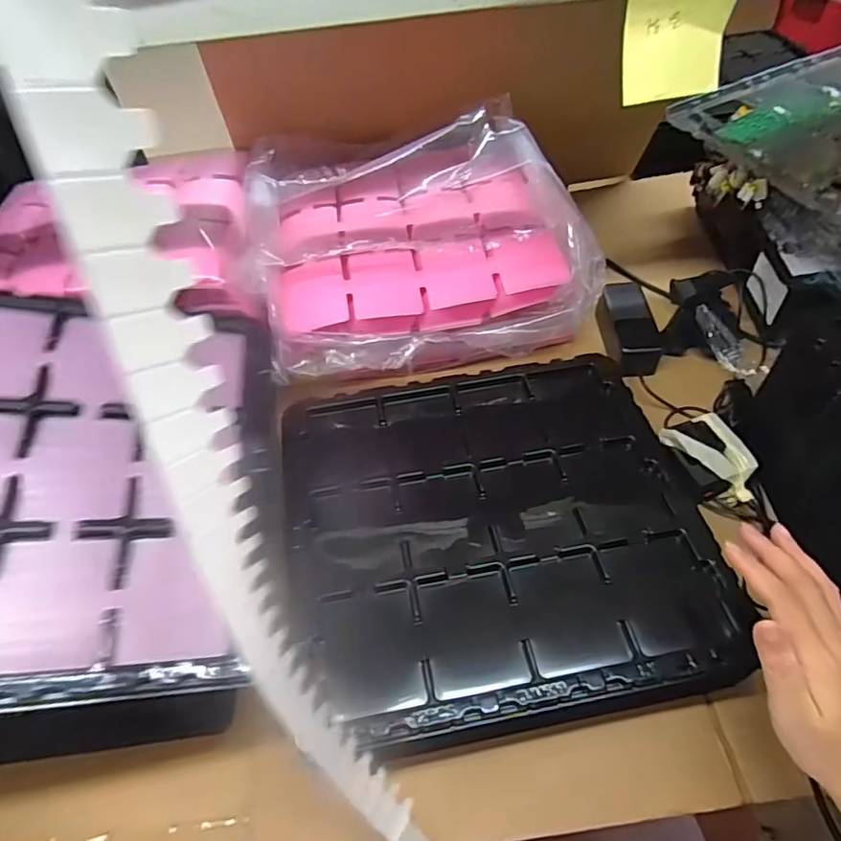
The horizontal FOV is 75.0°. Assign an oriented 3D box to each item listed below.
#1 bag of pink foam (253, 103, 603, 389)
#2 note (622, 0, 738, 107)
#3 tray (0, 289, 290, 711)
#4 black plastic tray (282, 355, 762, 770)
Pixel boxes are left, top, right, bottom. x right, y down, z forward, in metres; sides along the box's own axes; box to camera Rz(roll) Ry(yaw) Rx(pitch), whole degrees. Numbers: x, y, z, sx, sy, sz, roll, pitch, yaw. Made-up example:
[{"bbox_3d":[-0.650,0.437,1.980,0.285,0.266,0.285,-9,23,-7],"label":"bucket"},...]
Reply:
[{"bbox_3d":[-0.006,-0.223,0.646,0.369,0.093,0.349,-13,68,-2],"label":"bag of pink foam"},{"bbox_3d":[0.176,-0.261,0.369,0.074,0.071,0.027,-9,53,-3],"label":"note"},{"bbox_3d":[-0.297,0.049,0.427,0.372,0.062,0.329,3,60,-20],"label":"tray"},{"bbox_3d":[0.066,0.091,0.518,0.364,0.061,0.353,-11,53,-5],"label":"black plastic tray"}]

